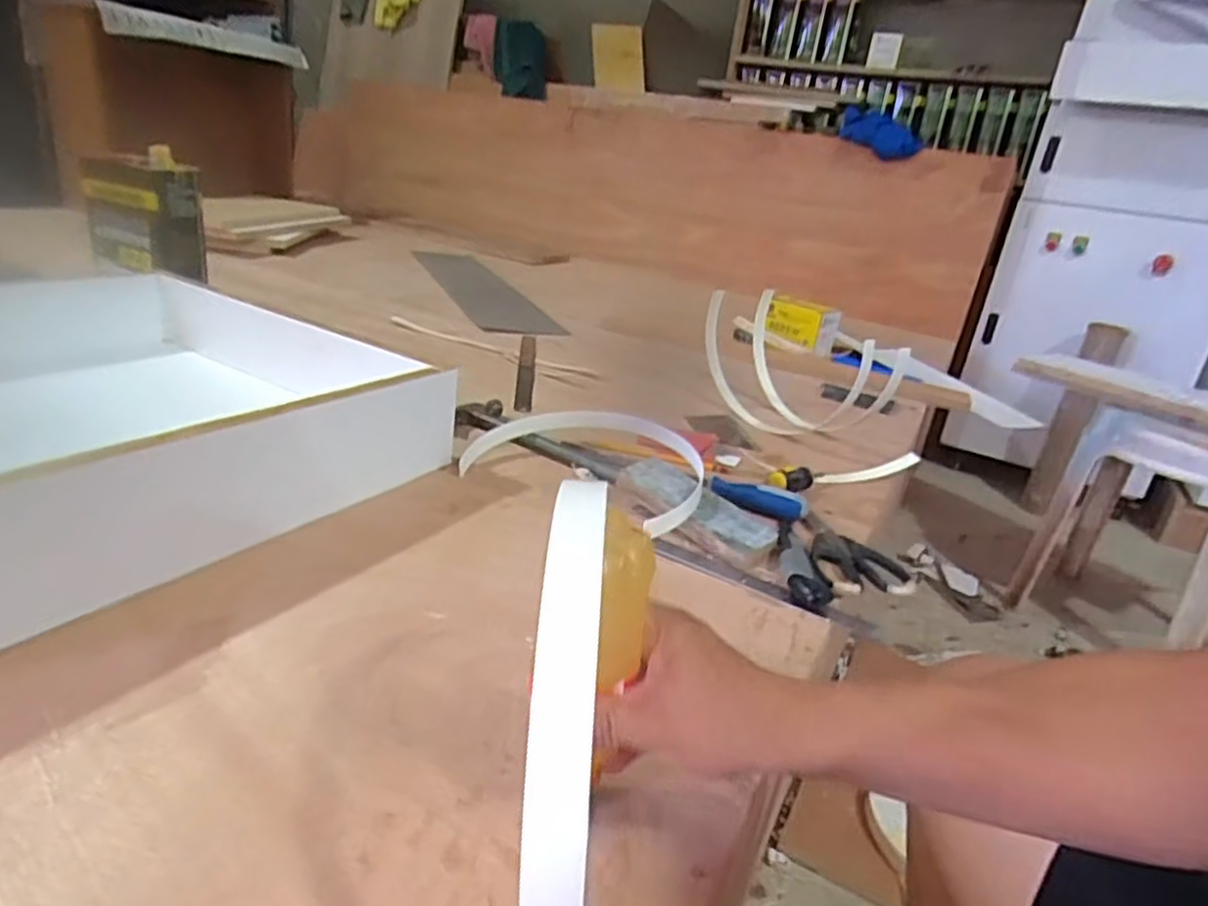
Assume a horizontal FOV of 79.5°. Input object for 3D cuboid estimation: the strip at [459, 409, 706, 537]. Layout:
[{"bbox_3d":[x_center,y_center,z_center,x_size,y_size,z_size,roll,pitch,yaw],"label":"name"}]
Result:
[{"bbox_3d":[-0.015,0.004,0.845,0.292,0.025,0.183,16,36,26],"label":"strip"}]

